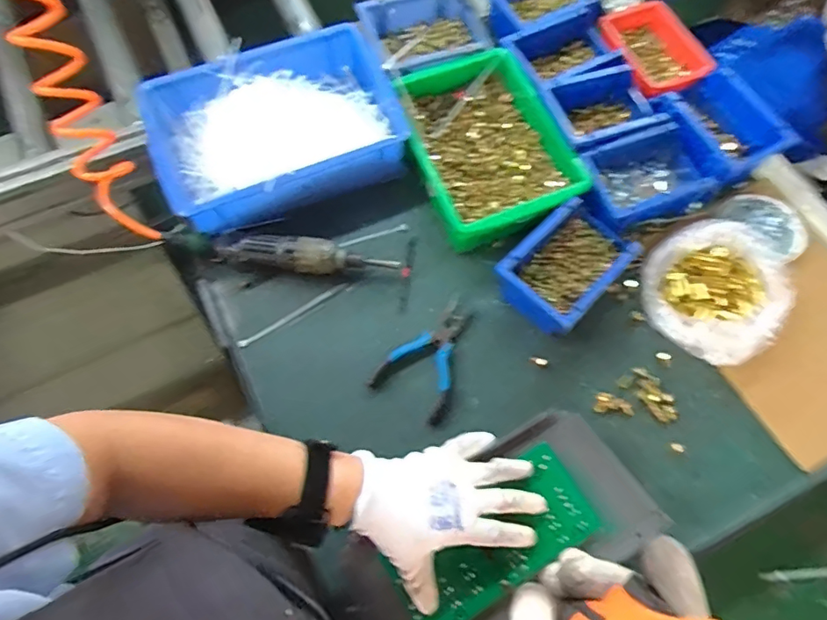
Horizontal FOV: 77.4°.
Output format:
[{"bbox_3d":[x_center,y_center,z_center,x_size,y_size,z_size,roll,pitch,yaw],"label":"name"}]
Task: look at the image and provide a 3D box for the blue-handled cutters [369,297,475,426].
[{"bbox_3d":[0.020,0.052,0.600,0.088,0.009,0.134,28,70,8],"label":"blue-handled cutters"}]

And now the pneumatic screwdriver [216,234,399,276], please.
[{"bbox_3d":[-0.133,-0.065,0.630,0.226,0.038,0.041,10,69,2],"label":"pneumatic screwdriver"}]

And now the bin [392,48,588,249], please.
[{"bbox_3d":[0.090,-0.208,0.672,0.184,0.072,0.257,-22,71,-10],"label":"bin"}]

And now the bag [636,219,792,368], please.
[{"bbox_3d":[0.364,-0.025,0.616,0.171,0.047,0.161,-37,74,-15],"label":"bag"}]

